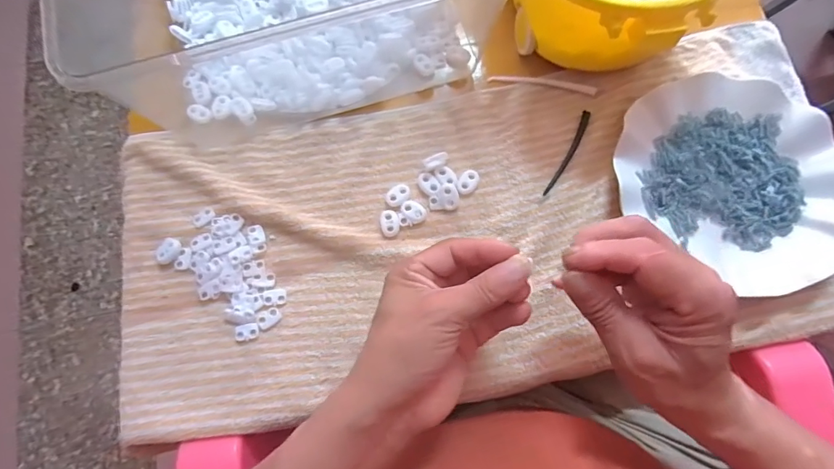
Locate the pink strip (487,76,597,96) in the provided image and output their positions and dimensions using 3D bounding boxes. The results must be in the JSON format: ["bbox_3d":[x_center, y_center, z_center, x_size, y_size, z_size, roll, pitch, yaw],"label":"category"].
[{"bbox_3d":[0.113,-0.136,0.403,0.095,0.004,0.008,10,74,3],"label":"pink strip"}]

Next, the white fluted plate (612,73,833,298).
[{"bbox_3d":[0.259,-0.050,0.368,0.183,0.023,0.157,36,77,10],"label":"white fluted plate"}]

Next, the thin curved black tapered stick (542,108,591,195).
[{"bbox_3d":[0.131,-0.070,0.387,0.009,0.006,0.084,27,76,8],"label":"thin curved black tapered stick"}]

